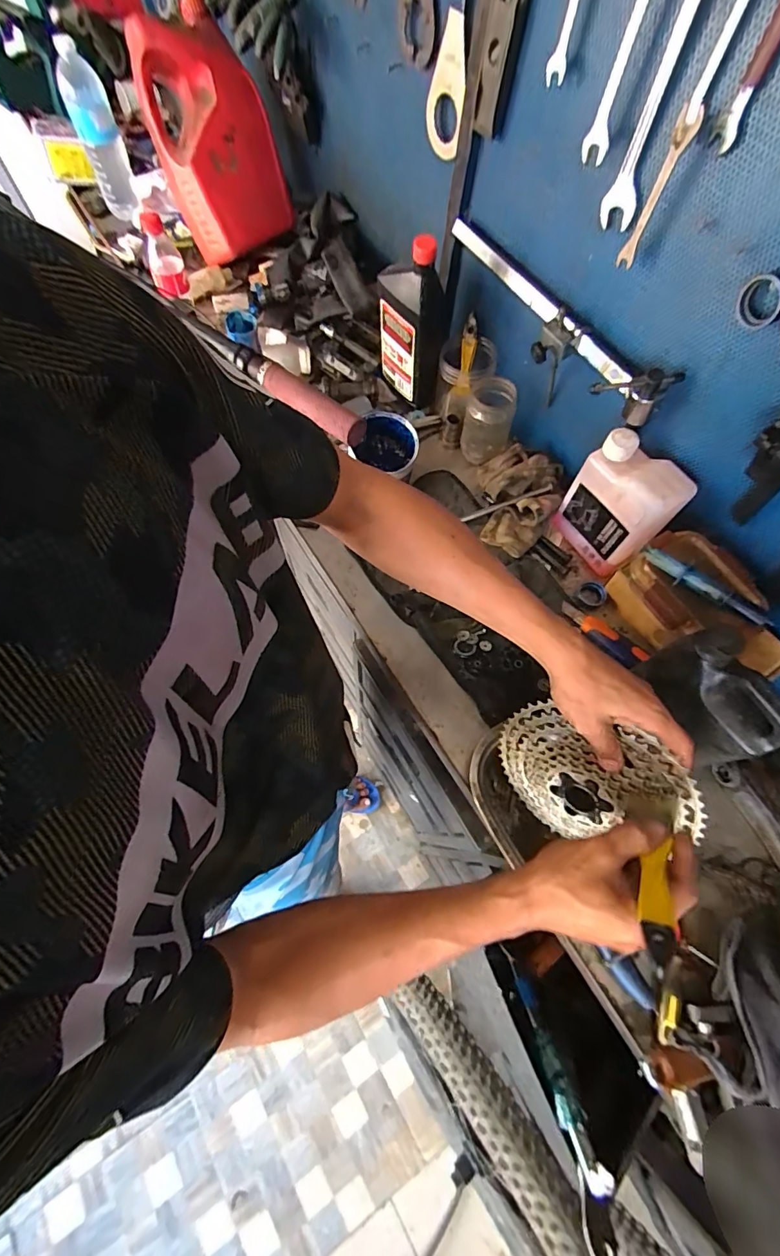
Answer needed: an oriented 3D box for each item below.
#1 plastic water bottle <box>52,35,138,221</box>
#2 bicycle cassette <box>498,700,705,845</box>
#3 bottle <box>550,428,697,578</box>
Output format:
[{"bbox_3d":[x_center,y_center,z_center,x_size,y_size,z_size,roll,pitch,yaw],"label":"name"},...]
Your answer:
[{"bbox_3d":[-0.566,-0.956,0.897,0.068,0.238,0.060,-32,71,-15],"label":"plastic water bottle"},{"bbox_3d":[0.194,0.144,0.472,0.042,0.194,0.157,-22,89,-47],"label":"bicycle cassette"},{"bbox_3d":[0.307,-0.160,0.621,0.057,0.167,0.128,-33,72,-15],"label":"bottle"}]

